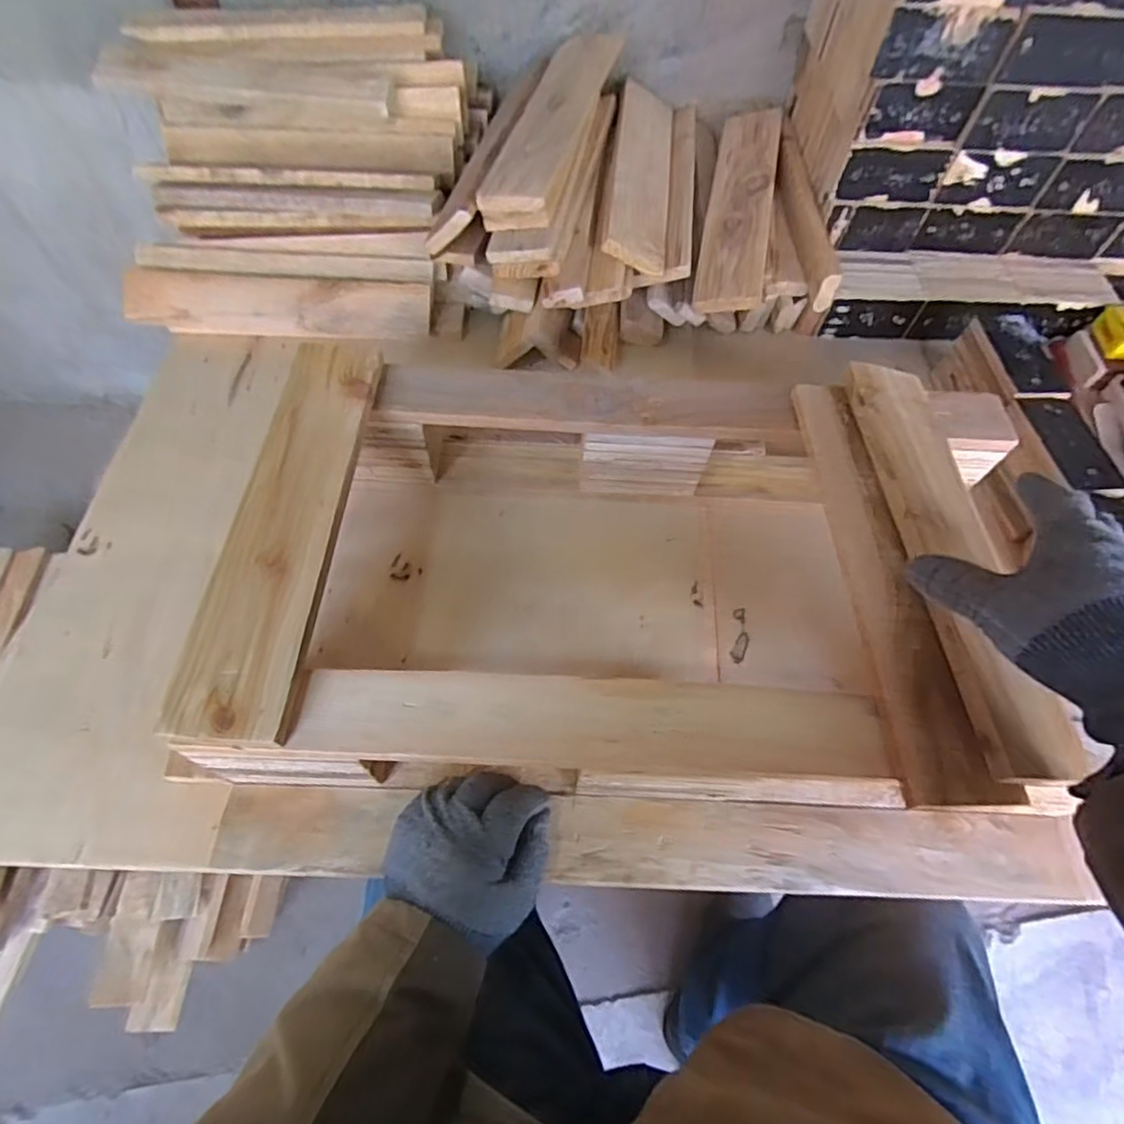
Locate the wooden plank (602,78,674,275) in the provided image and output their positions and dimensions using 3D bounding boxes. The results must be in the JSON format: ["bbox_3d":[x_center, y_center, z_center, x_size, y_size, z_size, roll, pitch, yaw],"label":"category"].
[{"bbox_3d":[0.101,-0.486,0.757,0.077,0.011,0.359,20,59,-21],"label":"wooden plank"}]

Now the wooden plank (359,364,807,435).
[{"bbox_3d":[0.028,-0.146,0.555,0.381,0.030,0.070,1,60,-2],"label":"wooden plank"}]

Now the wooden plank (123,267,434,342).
[{"bbox_3d":[-0.334,-0.302,0.725,0.349,0.016,0.072,2,84,-5],"label":"wooden plank"}]

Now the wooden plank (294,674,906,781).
[{"bbox_3d":[0.022,0.110,0.406,0.381,0.023,0.057,3,60,-1],"label":"wooden plank"}]

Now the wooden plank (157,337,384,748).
[{"bbox_3d":[-0.206,-0.041,0.467,0.076,0.018,0.350,3,60,-1],"label":"wooden plank"}]

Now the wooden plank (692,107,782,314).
[{"bbox_3d":[0.225,-0.452,0.767,0.077,0.021,0.352,5,66,19],"label":"wooden plank"}]

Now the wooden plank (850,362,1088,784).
[{"bbox_3d":[0.293,-0.018,0.460,0.079,0.021,0.349,0,62,-3],"label":"wooden plank"}]

